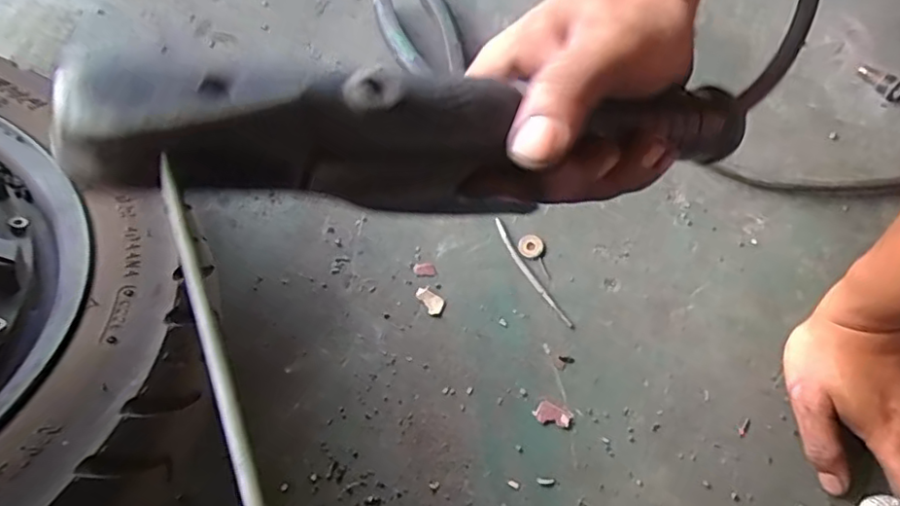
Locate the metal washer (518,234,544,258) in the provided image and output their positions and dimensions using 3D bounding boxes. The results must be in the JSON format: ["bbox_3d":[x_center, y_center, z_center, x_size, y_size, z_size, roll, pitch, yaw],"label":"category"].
[{"bbox_3d":[0.059,-0.005,0.453,0.017,0.004,0.018,0,70,0],"label":"metal washer"}]

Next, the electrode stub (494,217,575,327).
[{"bbox_3d":[0.058,0.015,0.450,0.008,0.004,0.096,-31,72,-11],"label":"electrode stub"}]

